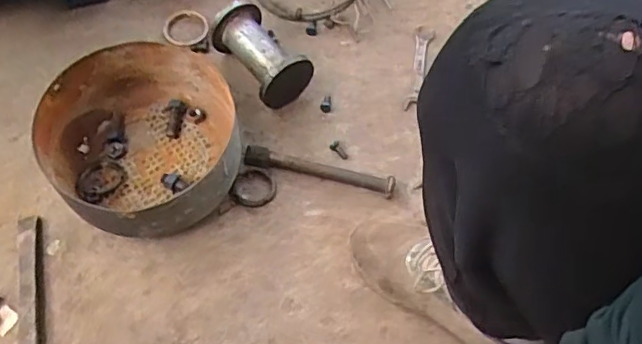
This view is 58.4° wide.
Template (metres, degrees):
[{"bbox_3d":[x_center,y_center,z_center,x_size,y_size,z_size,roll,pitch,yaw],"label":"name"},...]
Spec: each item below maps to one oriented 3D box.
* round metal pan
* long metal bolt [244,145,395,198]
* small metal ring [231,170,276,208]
[{"bbox_3d":[-0.238,-0.041,0.790,0.258,0.113,0.247,1,61,-2],"label":"round metal pan"},{"bbox_3d":[-0.004,-0.003,0.817,0.215,0.020,0.029,12,62,5],"label":"long metal bolt"},{"bbox_3d":[-0.096,0.023,0.822,0.062,0.008,0.054,11,62,4],"label":"small metal ring"}]

